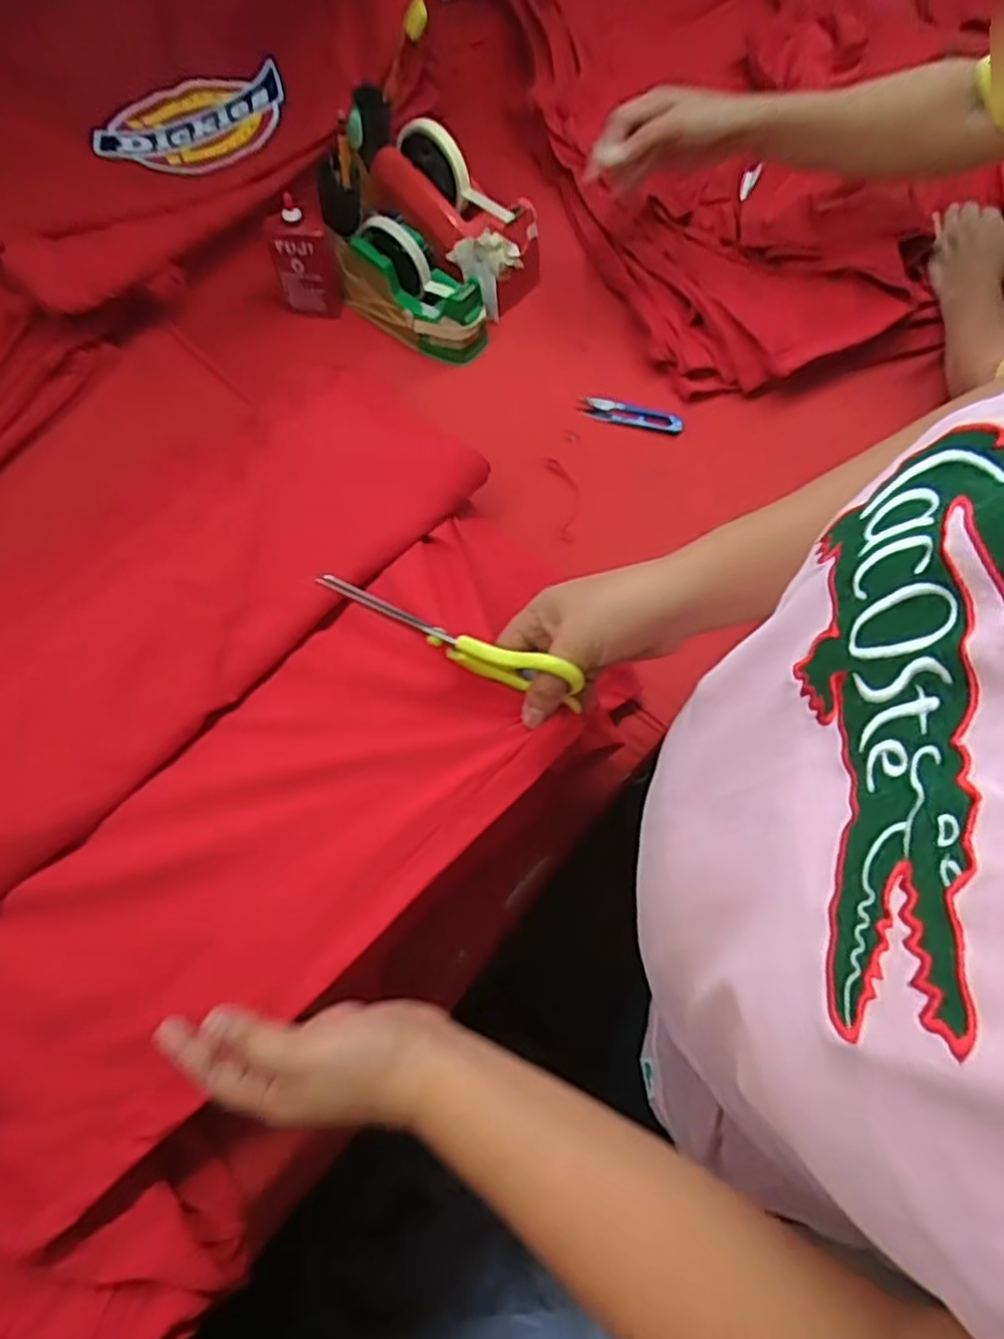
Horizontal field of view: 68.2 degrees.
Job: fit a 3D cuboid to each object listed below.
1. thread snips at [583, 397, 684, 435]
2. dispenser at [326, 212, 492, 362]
[{"bbox_3d":[0.130,-0.256,0.742,0.099,0.006,0.026,17,66,9],"label":"thread snips"},{"bbox_3d":[-0.087,-0.384,0.740,0.147,0.100,0.068,36,70,16],"label":"dispenser"}]

